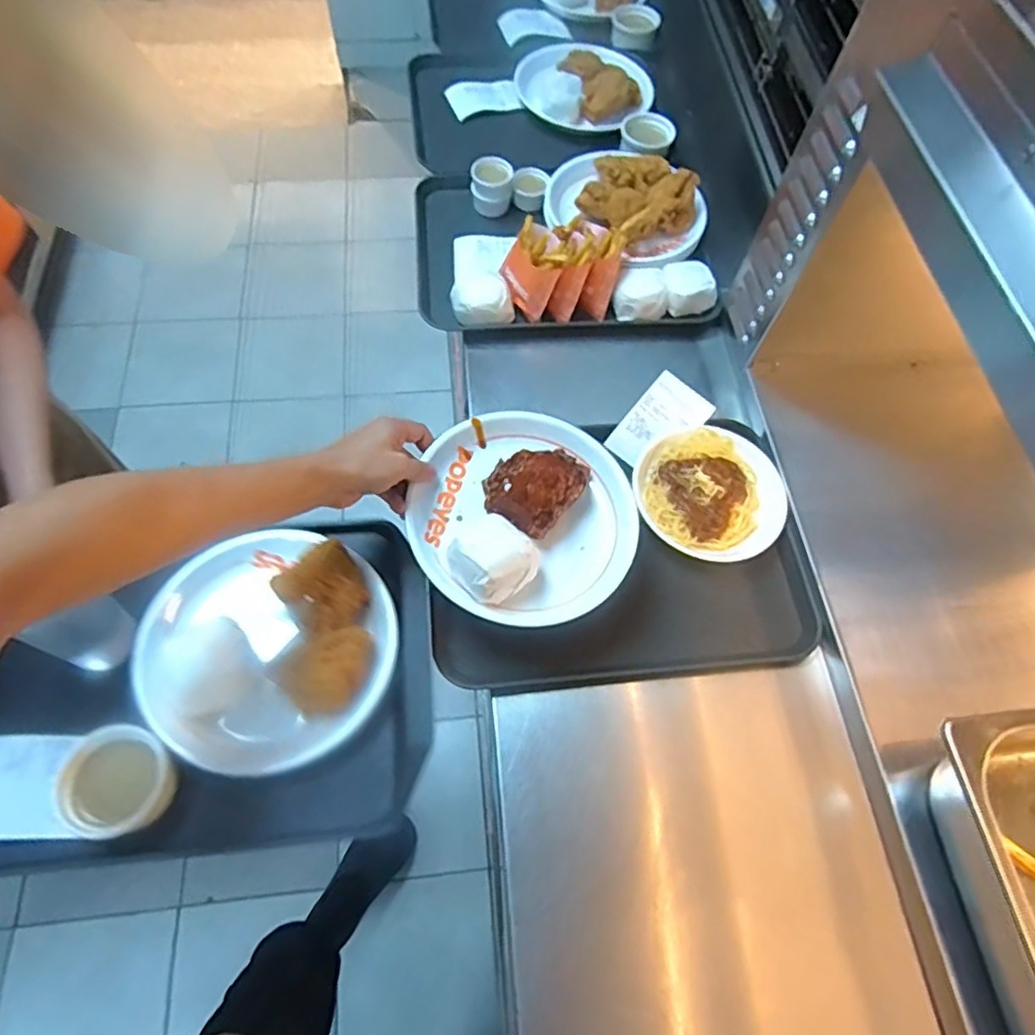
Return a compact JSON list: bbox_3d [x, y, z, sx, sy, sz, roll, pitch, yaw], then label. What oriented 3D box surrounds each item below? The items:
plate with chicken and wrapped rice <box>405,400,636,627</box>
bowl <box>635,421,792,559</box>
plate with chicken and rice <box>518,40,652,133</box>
[{"bbox_3d":[0.010,-0.008,0.624,0.206,0.069,0.215,1,64,-2],"label":"plate with chicken and wrapped rice"},{"bbox_3d":[0.222,-0.033,0.743,0.169,0.033,0.154,1,64,-2],"label":"bowl"},{"bbox_3d":[0.107,-0.695,1.038,0.212,0.045,0.166,9,64,2],"label":"plate with chicken and rice"}]

